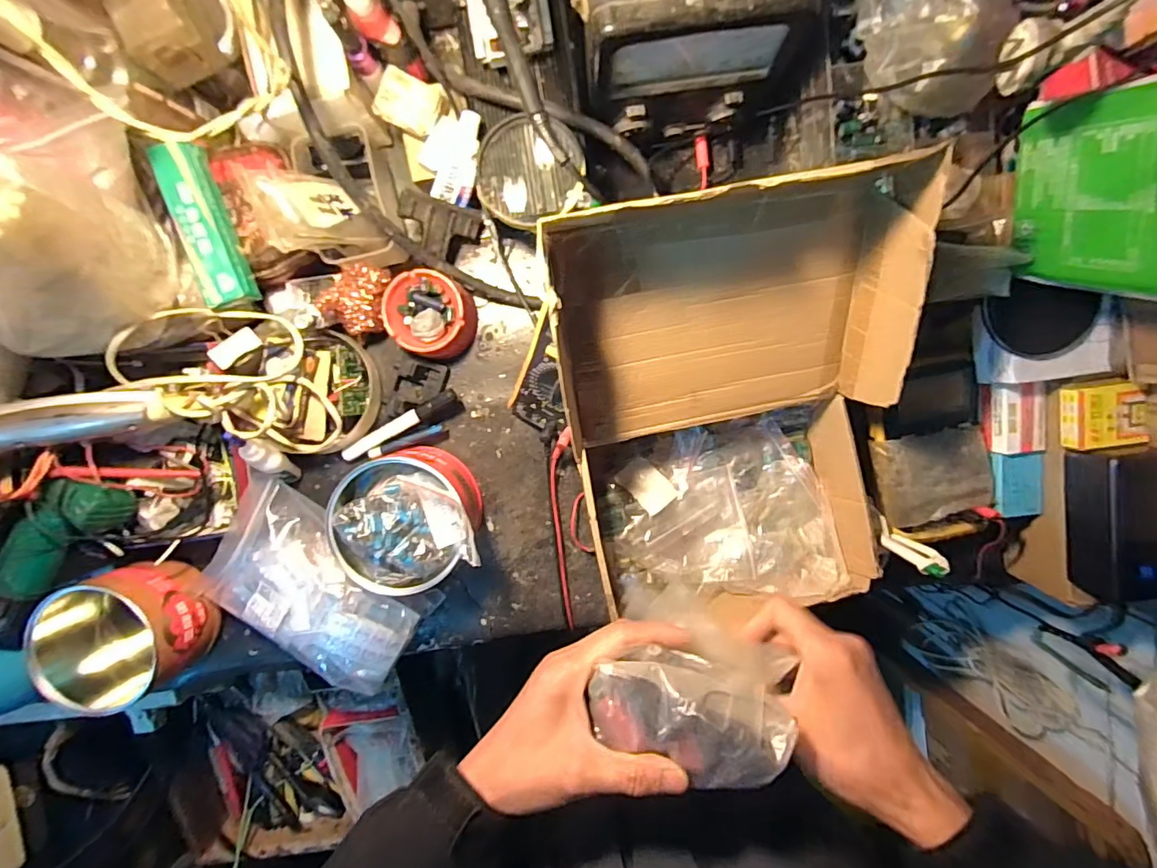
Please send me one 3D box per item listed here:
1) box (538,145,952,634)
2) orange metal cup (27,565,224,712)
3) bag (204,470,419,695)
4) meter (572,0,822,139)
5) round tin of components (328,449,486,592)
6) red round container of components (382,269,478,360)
[{"bbox_3d":[0.129,0.003,0.435,0.245,0.191,0.354,-10,97,2],"label":"box"},{"bbox_3d":[-0.462,0.201,0.531,0.132,0.087,0.124,0,97,0],"label":"orange metal cup"},{"bbox_3d":[-0.274,0.162,0.534,0.223,0.048,0.147,34,96,-3],"label":"bag"},{"bbox_3d":[0.087,-0.304,0.407,0.174,0.139,0.071,-4,97,1],"label":"meter"},{"bbox_3d":[-0.166,0.082,0.506,0.124,0.090,0.126,0,97,0],"label":"round tin of components"},{"bbox_3d":[-0.149,-0.119,0.517,0.079,0.048,0.078,0,97,0],"label":"red round container of components"}]

